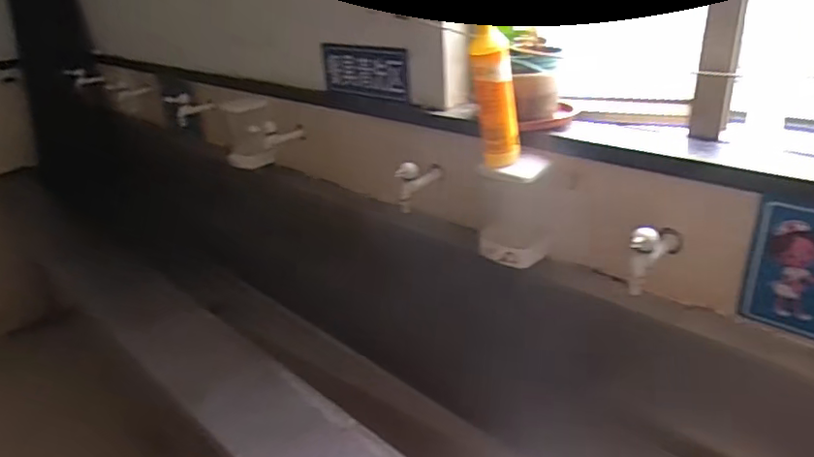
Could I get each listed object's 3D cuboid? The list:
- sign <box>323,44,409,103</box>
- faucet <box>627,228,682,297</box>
[{"bbox_3d":[-0.096,-0.358,1.308,0.278,0.116,0.016,19,34,42],"label":"sign"},{"bbox_3d":[0.377,0.038,0.875,0.115,0.102,0.037,-20,30,-34],"label":"faucet"}]

